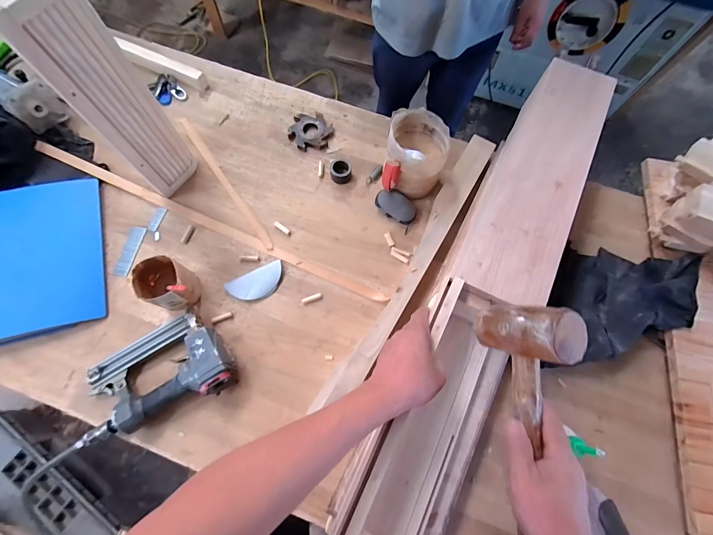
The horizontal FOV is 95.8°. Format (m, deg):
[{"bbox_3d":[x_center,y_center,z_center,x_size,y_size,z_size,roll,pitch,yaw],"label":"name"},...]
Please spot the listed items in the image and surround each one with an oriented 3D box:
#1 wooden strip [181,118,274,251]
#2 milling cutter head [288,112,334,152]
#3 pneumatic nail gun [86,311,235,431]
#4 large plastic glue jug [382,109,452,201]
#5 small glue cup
[{"bbox_3d":[-0.295,-0.195,0.723,0.019,0.005,0.400,-34,76,-11],"label":"wooden strip"},{"bbox_3d":[-0.106,-0.316,0.750,0.100,0.014,0.094,-9,72,-4],"label":"milling cutter head"},{"bbox_3d":[-0.341,0.182,0.562,0.233,0.066,0.159,-27,74,-10],"label":"pneumatic nail gun"},{"bbox_3d":[0.121,-0.222,0.676,0.122,0.134,0.140,9,72,0],"label":"large plastic glue jug"},{"bbox_3d":[-0.347,0.033,0.597,0.088,0.091,0.078,18,72,5],"label":"small glue cup"}]

